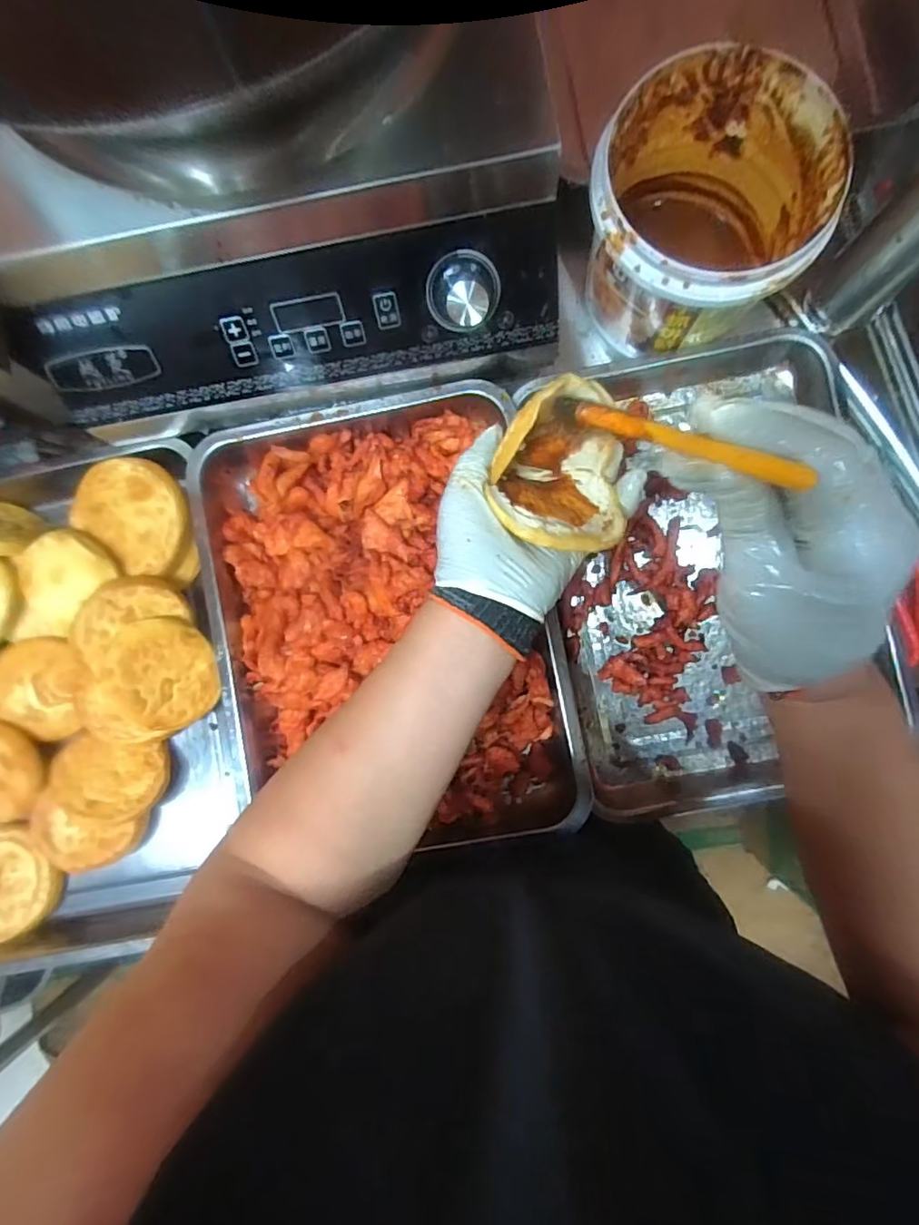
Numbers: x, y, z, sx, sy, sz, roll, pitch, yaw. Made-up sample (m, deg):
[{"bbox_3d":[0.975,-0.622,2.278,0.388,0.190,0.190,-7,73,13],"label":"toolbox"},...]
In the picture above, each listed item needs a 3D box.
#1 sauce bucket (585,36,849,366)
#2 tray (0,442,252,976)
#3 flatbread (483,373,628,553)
[{"bbox_3d":[0.191,-0.311,0.485,0.166,0.156,0.175,0,86,3],"label":"sauce bucket"},{"bbox_3d":[-0.394,0.084,0.543,0.385,0.089,0.448,-13,86,2],"label":"tray"},{"bbox_3d":[0.064,-0.088,0.369,0.086,0.079,0.097,13,87,4],"label":"flatbread"}]

